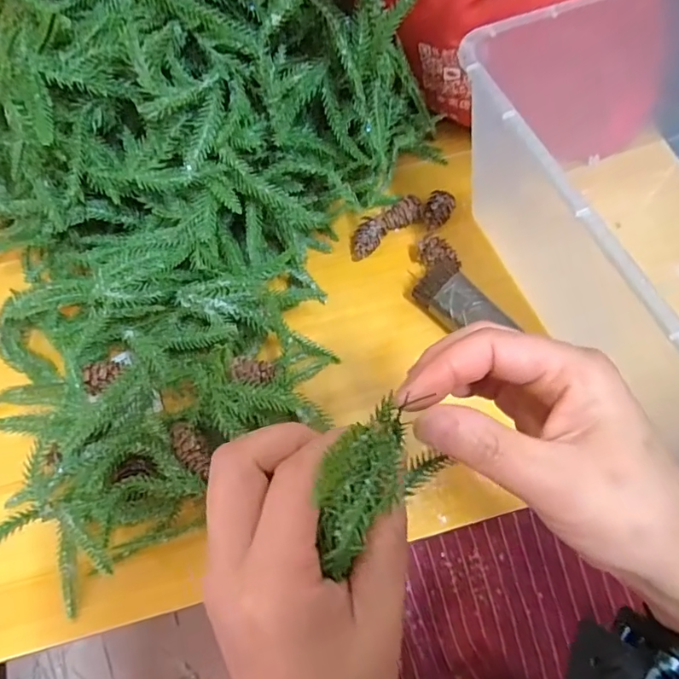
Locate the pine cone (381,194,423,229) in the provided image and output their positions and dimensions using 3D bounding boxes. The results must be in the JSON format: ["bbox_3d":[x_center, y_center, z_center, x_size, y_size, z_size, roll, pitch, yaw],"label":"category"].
[{"bbox_3d":[0.051,-0.101,0.432,0.031,0.018,0.018,-19,65,-5],"label":"pine cone"}]

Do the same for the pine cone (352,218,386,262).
[{"bbox_3d":[0.022,-0.082,0.427,0.023,0.017,0.037,18,67,11],"label":"pine cone"}]

